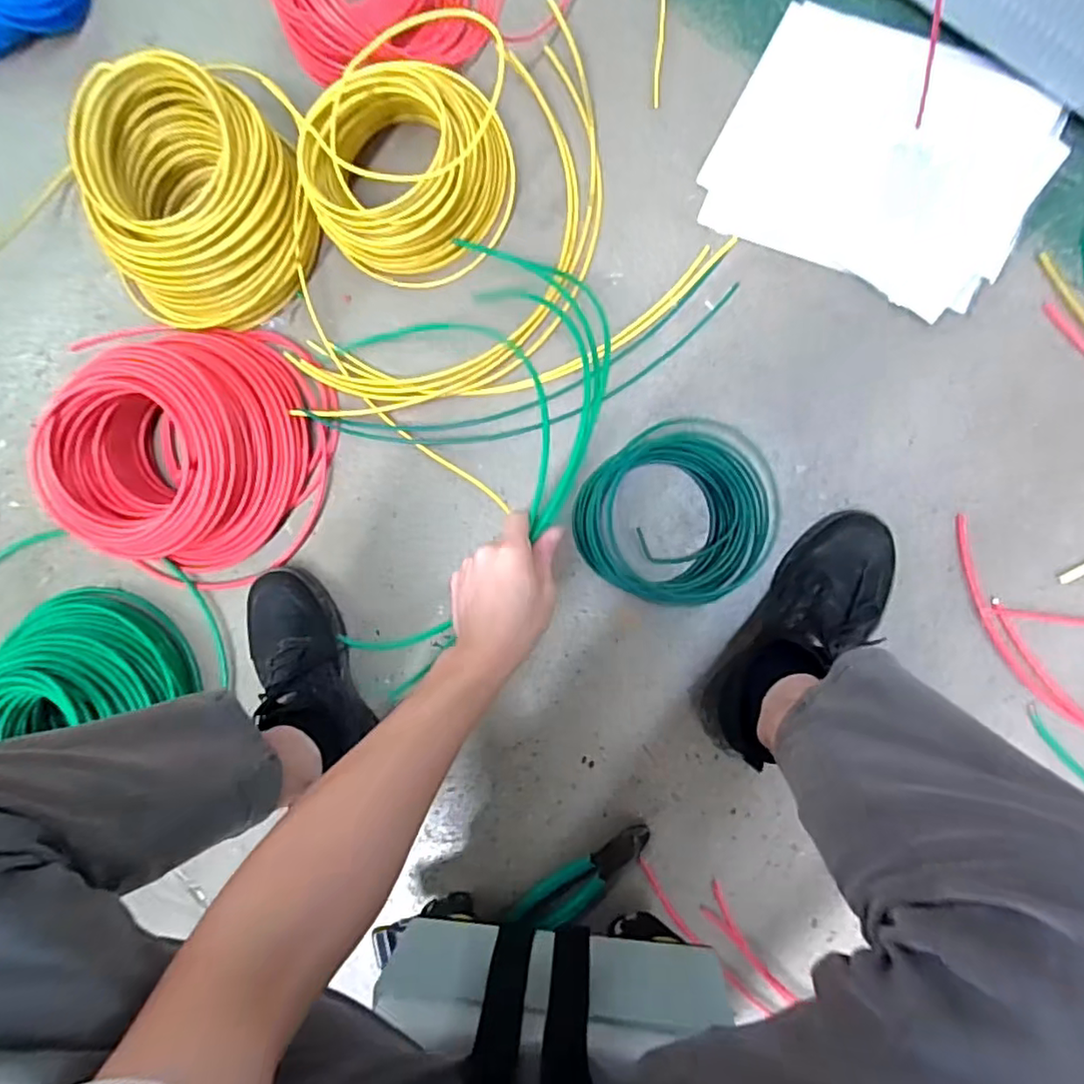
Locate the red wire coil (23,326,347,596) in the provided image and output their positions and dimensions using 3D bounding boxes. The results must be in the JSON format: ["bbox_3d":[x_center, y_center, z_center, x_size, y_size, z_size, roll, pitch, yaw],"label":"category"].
[{"bbox_3d":[-0.391,-0.101,0.686,0.262,0.118,0.294,7,91,7],"label":"red wire coil"}]

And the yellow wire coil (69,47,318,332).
[{"bbox_3d":[-0.381,-0.373,0.681,0.222,0.121,0.246,9,91,7],"label":"yellow wire coil"}]

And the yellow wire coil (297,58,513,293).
[{"bbox_3d":[-0.138,-0.395,0.662,0.183,0.108,0.187,0,90,7],"label":"yellow wire coil"}]

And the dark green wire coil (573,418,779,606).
[{"bbox_3d":[0.139,-0.023,0.633,0.190,0.095,0.173,0,90,7],"label":"dark green wire coil"}]

